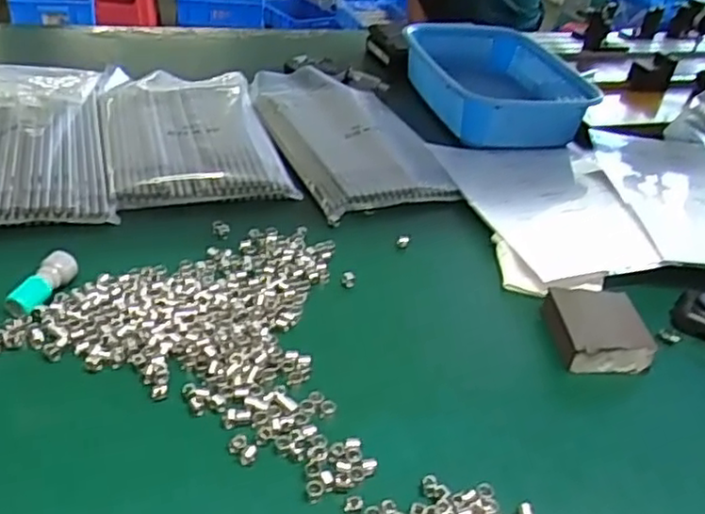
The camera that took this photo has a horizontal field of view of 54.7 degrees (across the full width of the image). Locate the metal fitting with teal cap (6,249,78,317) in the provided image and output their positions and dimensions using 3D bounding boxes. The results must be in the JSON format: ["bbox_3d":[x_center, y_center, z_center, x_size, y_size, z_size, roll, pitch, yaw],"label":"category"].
[{"bbox_3d":[-0.239,0.021,0.529,0.023,0.022,0.062,14,35,10],"label":"metal fitting with teal cap"}]

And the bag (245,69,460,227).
[{"bbox_3d":[-0.008,-0.155,0.829,0.181,0.026,0.324,-10,38,-23],"label":"bag"}]

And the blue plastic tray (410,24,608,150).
[{"bbox_3d":[0.192,-0.249,0.968,0.206,0.074,0.284,-2,35,-13],"label":"blue plastic tray"}]

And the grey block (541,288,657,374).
[{"bbox_3d":[0.201,0.057,0.564,0.071,0.026,0.088,5,34,-4],"label":"grey block"}]

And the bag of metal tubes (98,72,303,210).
[{"bbox_3d":[-0.190,-0.151,0.782,0.180,0.024,0.308,-6,36,-19],"label":"bag of metal tubes"}]

